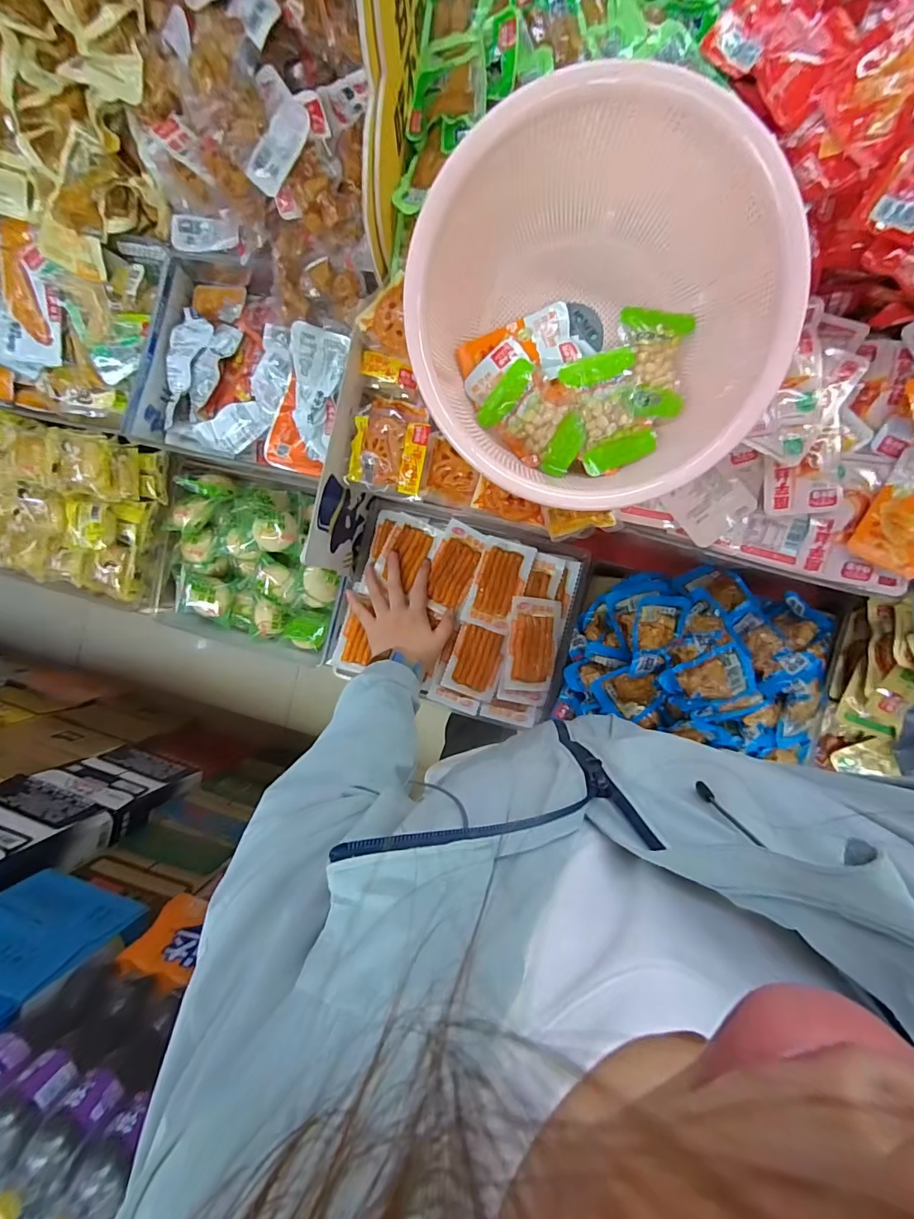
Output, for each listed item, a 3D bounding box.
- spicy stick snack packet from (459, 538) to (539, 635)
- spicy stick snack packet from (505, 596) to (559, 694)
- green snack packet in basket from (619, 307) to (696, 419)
[{"bbox_3d":[0.055,-0.032,0.639,0.066,0.009,0.117,18,93,8],"label":"spicy stick snack packet"},{"bbox_3d":[0.100,0.046,0.627,0.068,0.014,0.118,6,89,-13],"label":"spicy stick snack packet"},{"bbox_3d":[0.195,-0.248,0.486,0.069,0.022,0.104,7,92,9],"label":"green snack packet in basket"}]

